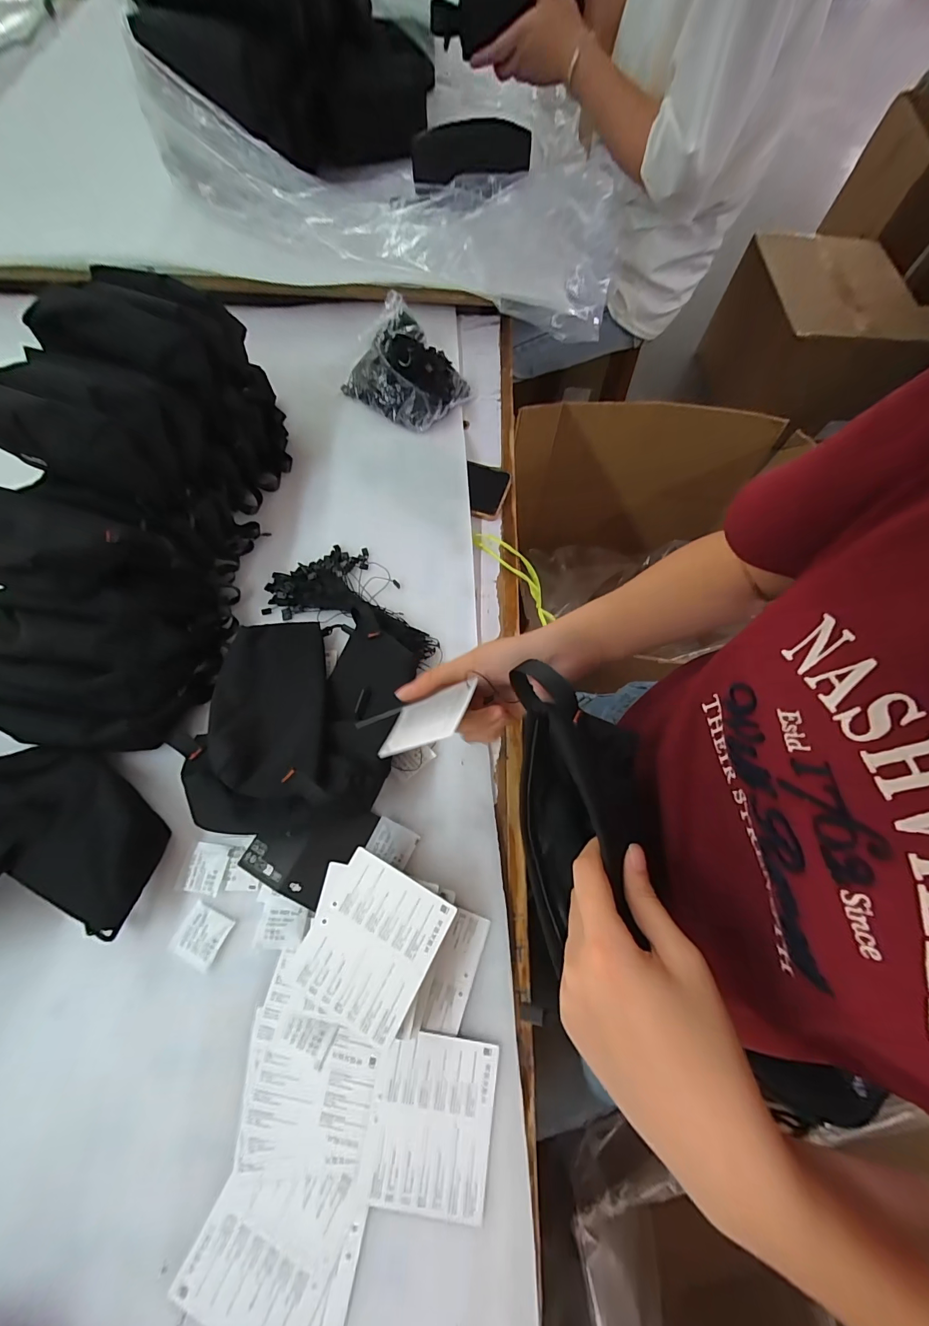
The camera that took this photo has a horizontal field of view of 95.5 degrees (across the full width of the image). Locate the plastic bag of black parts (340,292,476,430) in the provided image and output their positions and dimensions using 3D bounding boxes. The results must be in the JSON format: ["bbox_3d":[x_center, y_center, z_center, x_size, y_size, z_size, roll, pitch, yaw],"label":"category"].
[{"bbox_3d":[-0.077,-0.400,0.573,0.161,0.066,0.125,39,73,13],"label":"plastic bag of black parts"}]

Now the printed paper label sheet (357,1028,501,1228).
[{"bbox_3d":[-0.025,0.337,0.312,0.090,0.004,0.099,8,69,2],"label":"printed paper label sheet"}]

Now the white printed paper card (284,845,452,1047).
[{"bbox_3d":[-0.069,0.207,0.316,0.091,0.005,0.097,27,71,11],"label":"white printed paper card"}]

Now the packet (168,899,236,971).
[{"bbox_3d":[-0.222,0.229,0.355,0.040,0.004,0.039,23,70,8],"label":"packet"}]

